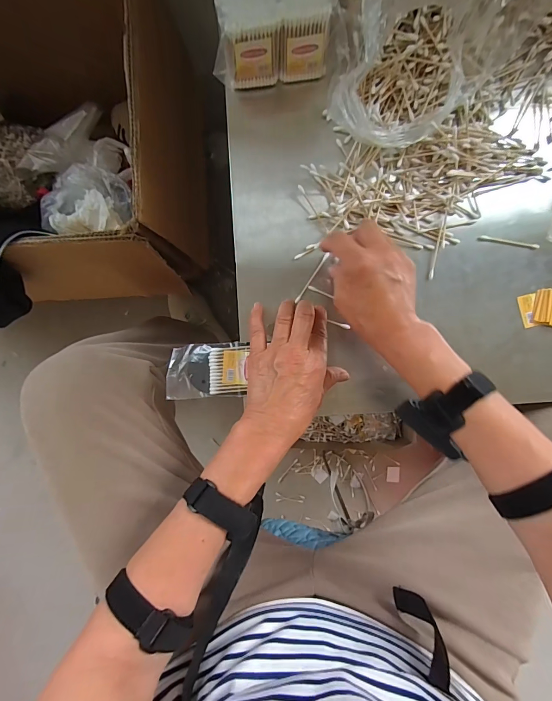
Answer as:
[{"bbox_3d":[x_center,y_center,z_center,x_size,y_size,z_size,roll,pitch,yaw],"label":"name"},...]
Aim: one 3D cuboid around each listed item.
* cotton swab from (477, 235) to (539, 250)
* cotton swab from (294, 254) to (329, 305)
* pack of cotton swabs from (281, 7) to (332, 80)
[{"bbox_3d":[0.280,-0.130,0.423,0.072,0.004,0.007,10,92,-1],"label":"cotton swab"},{"bbox_3d":[0.041,-0.083,0.420,0.005,0.005,0.063,33,92,-1],"label":"cotton swab"},{"bbox_3d":[0.031,-0.326,0.388,0.053,0.070,0.020,-13,92,0],"label":"pack of cotton swabs"}]

